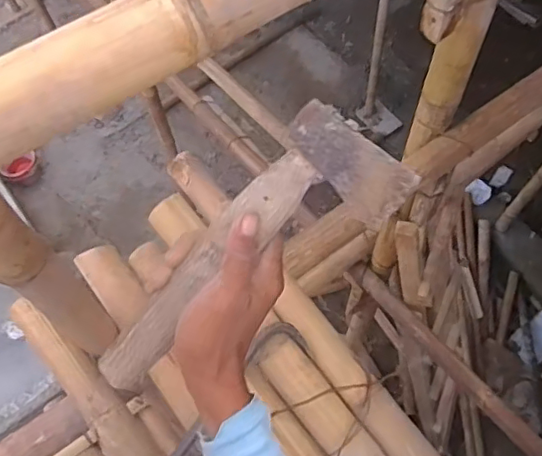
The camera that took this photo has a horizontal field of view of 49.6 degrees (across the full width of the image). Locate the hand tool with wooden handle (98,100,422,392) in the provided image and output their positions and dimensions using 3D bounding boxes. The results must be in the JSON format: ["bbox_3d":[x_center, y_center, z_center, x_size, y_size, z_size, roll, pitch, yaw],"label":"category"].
[{"bbox_3d":[-0.024,0.031,0.420,0.266,0.045,0.072,-43,68,15],"label":"hand tool with wooden handle"}]

